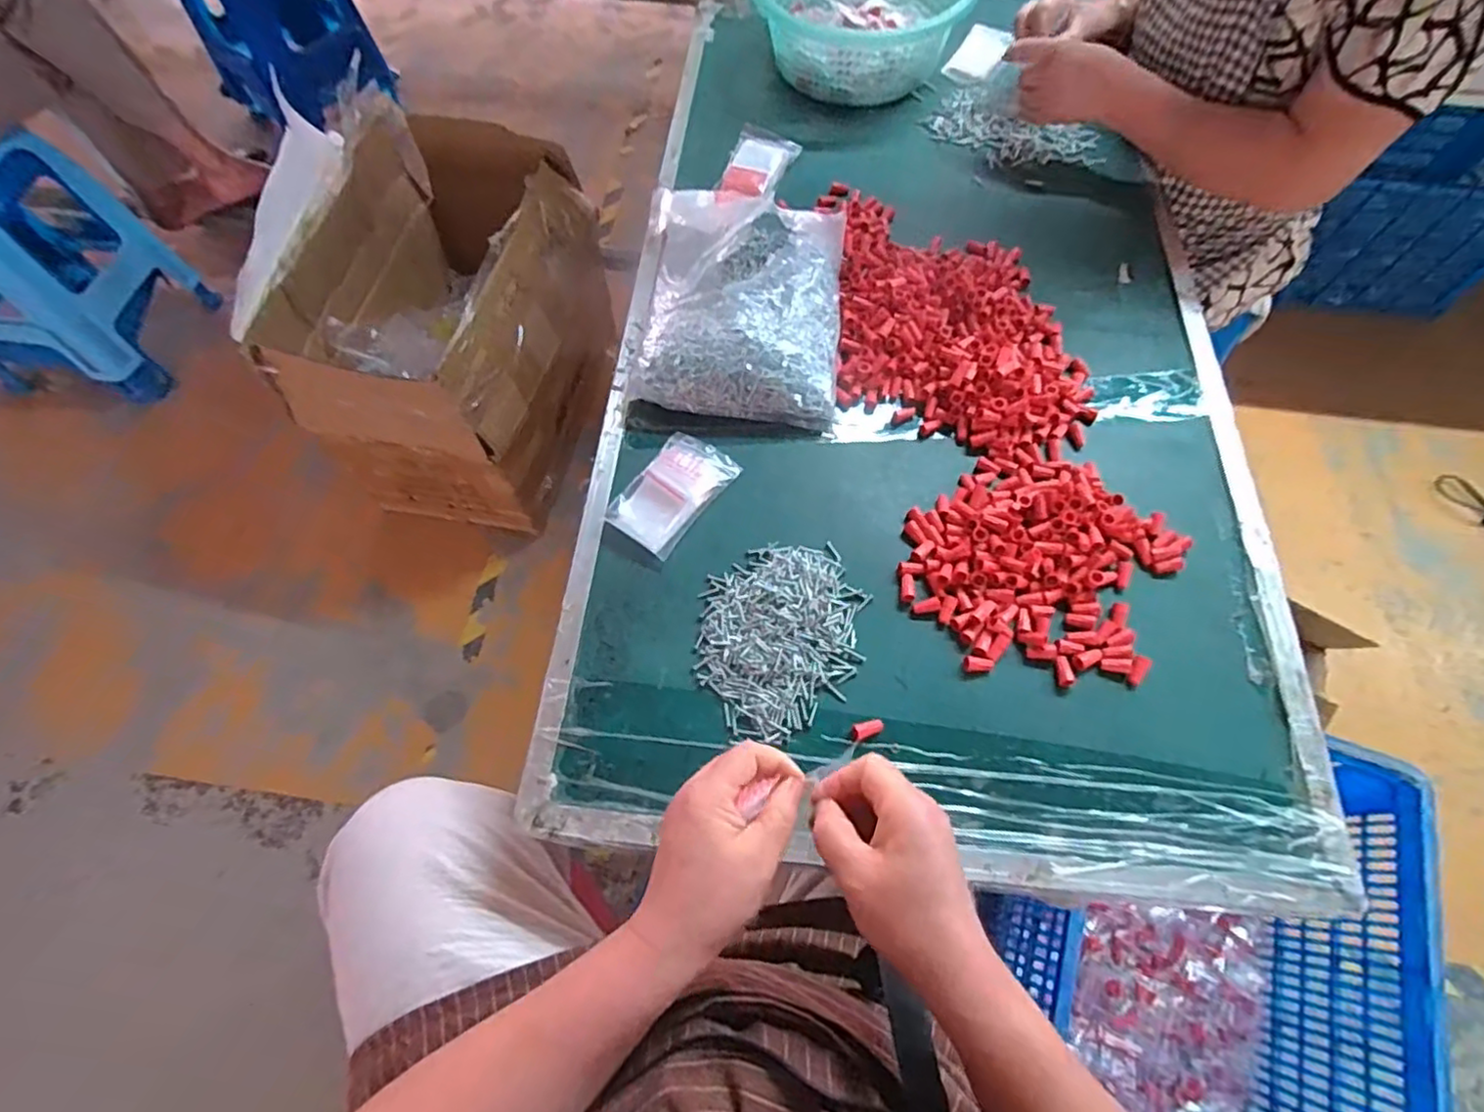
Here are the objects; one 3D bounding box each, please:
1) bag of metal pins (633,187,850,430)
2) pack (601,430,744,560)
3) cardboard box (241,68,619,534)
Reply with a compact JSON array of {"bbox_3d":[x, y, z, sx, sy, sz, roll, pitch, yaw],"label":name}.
[{"bbox_3d":[-0.001,-0.287,0.663,0.206,0.066,0.314,4,66,2],"label":"bag of metal pins"},{"bbox_3d":[-0.062,-0.060,0.594,0.072,0.007,0.115,34,70,14],"label":"pack"},{"bbox_3d":[-0.558,-0.482,1.282,0.437,0.431,0.688,7,66,3],"label":"cardboard box"}]

